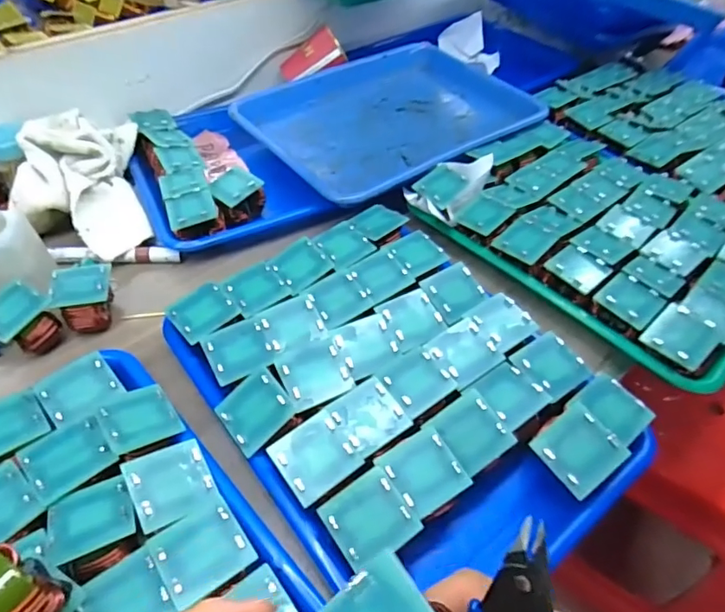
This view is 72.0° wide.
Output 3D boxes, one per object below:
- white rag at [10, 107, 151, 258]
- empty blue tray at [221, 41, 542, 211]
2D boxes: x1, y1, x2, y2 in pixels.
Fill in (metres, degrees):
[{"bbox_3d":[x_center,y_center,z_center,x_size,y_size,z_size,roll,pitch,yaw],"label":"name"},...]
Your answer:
[{"bbox_3d":[-0.285,-0.127,0.505,0.113,0.066,0.175,-14,51,-15],"label":"white rag"},{"bbox_3d":[0.041,-0.240,0.632,0.348,0.034,0.249,-30,57,-26],"label":"empty blue tray"}]

